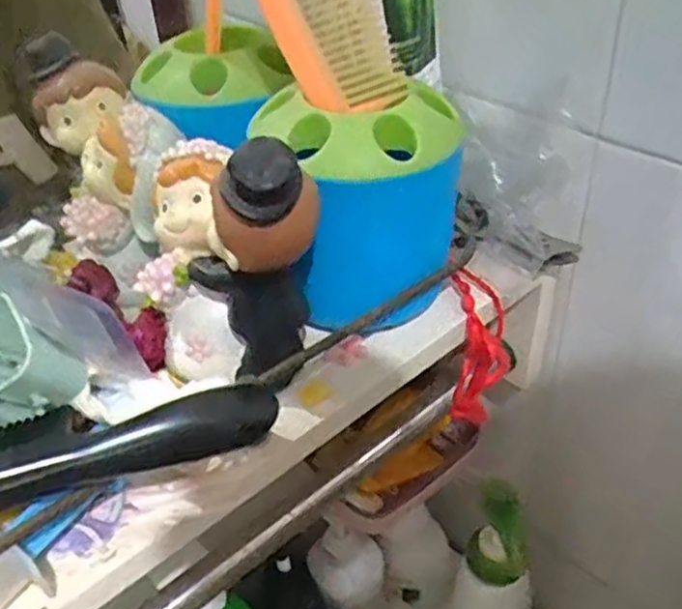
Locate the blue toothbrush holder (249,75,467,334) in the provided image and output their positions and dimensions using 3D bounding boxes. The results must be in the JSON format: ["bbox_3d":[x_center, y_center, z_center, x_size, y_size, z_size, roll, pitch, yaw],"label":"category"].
[{"bbox_3d":[0.016,-0.039,0.320,0.091,0.095,0.077,-11,39,-10],"label":"blue toothbrush holder"}]

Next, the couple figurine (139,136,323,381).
[{"bbox_3d":[-0.045,-0.022,0.294,0.080,0.106,0.053,16,43,23],"label":"couple figurine"}]

